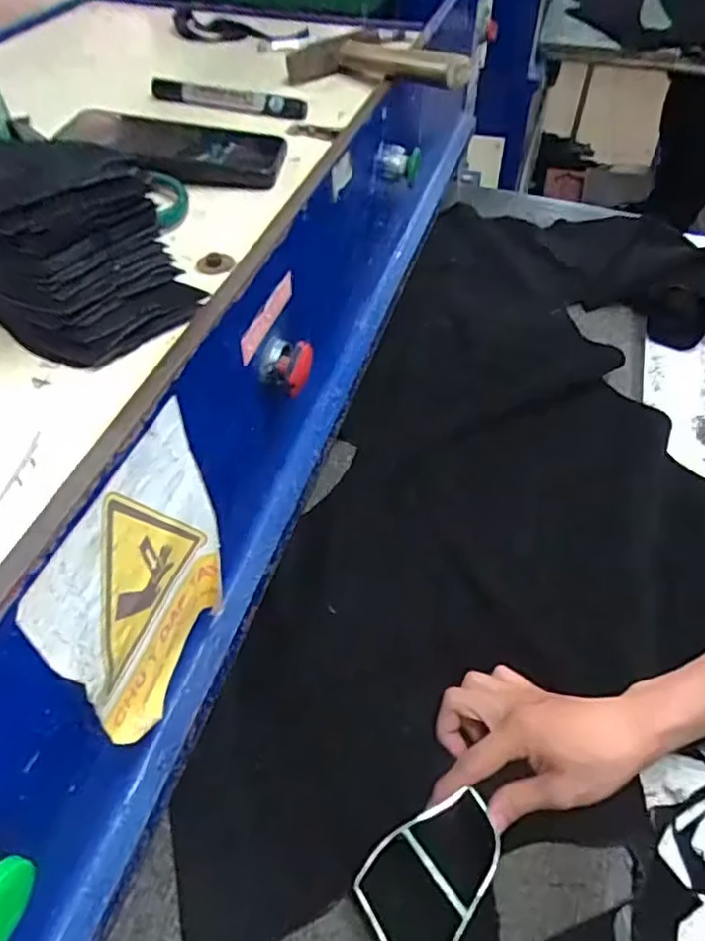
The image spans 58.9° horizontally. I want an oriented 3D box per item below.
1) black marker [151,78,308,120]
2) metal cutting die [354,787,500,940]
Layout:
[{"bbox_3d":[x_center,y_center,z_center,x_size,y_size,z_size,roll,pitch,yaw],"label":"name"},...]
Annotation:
[{"bbox_3d":[-0.111,-0.325,0.545,0.141,0.016,0.020,18,51,11],"label":"black marker"},{"bbox_3d":[0.048,0.257,0.399,0.069,0.012,0.115,34,59,19],"label":"metal cutting die"}]

